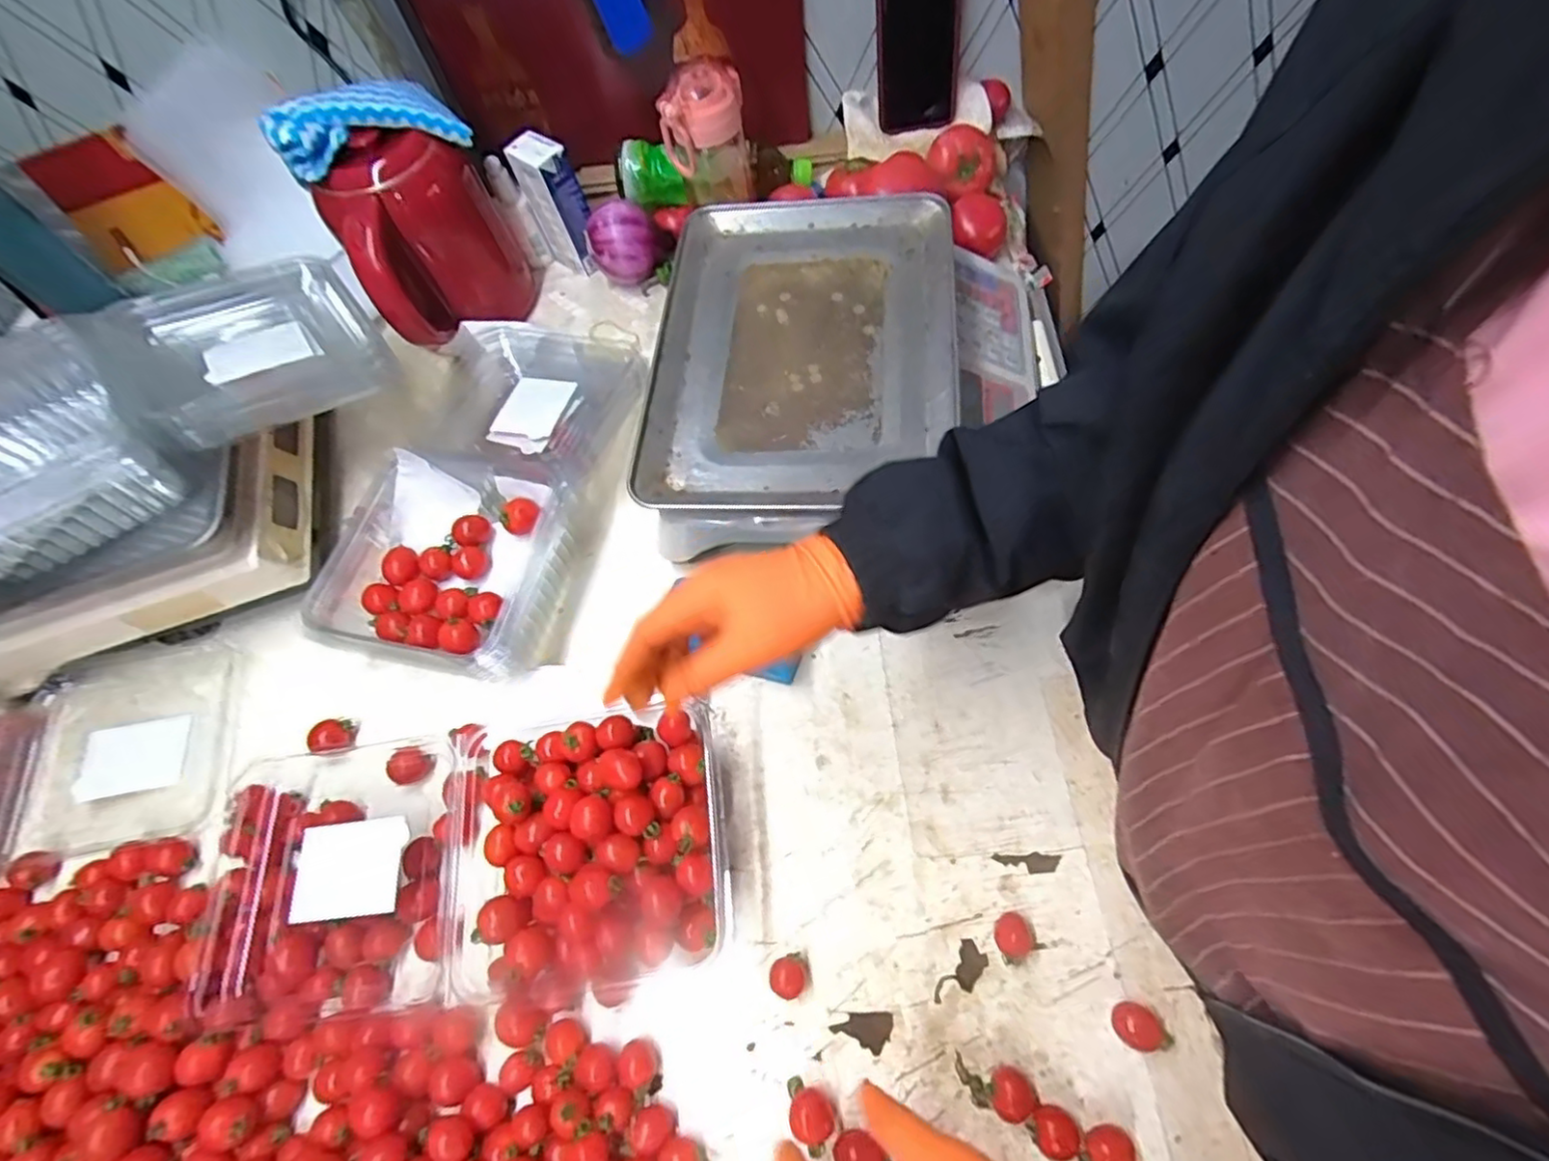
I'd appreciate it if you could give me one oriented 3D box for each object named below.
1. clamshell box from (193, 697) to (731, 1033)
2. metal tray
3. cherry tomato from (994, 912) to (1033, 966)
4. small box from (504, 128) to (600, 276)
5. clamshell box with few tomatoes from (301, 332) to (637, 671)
[{"bbox_3d":[-0.221,0.190,0.464,0.392,0.075,0.185,-11,60,14],"label":"clamshell box"},{"bbox_3d":[0.024,-0.194,0.544,0.239,0.039,0.326,2,63,8],"label":"metal tray"},{"bbox_3d":[0.153,0.231,0.427,0.023,0.016,0.027,-26,63,-6],"label":"cherry tomato"},{"bbox_3d":[-0.246,-0.422,0.753,0.073,0.151,0.034,35,72,22],"label":"small box"},{"bbox_3d":[-0.261,-0.094,0.618,0.208,0.076,0.373,11,65,13],"label":"clamshell box with few tomatoes"}]

